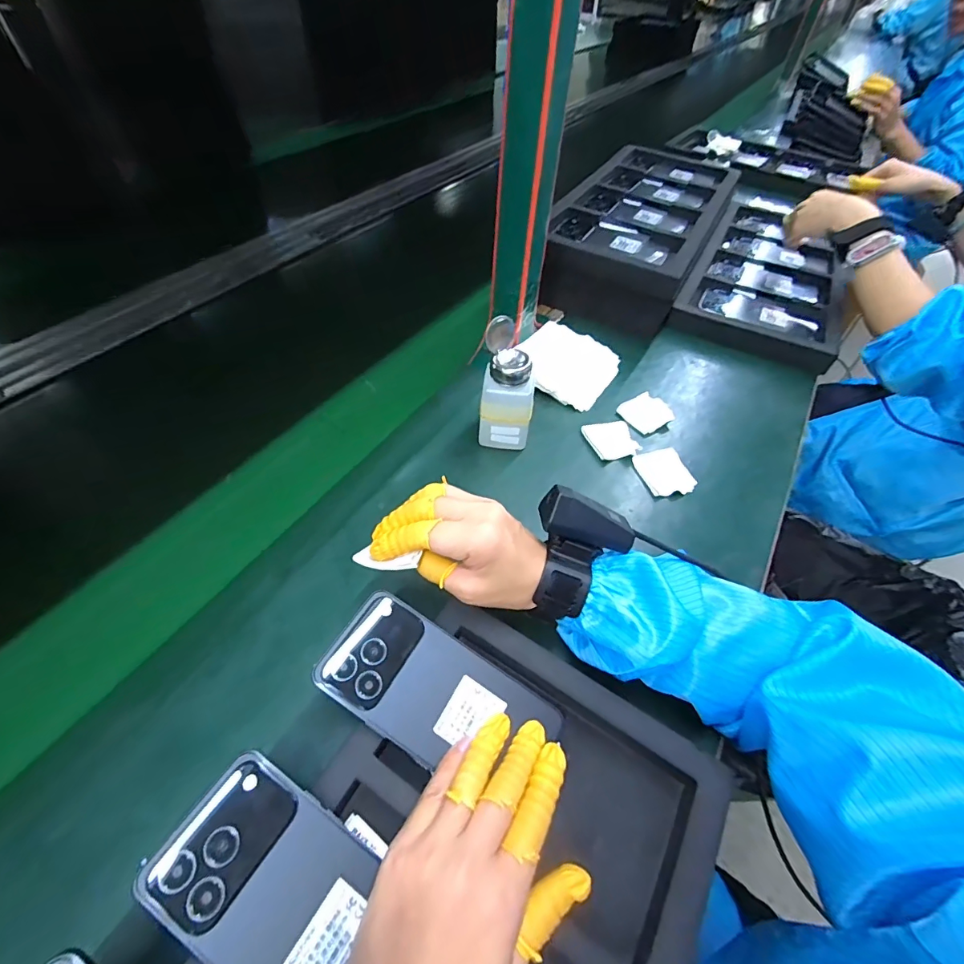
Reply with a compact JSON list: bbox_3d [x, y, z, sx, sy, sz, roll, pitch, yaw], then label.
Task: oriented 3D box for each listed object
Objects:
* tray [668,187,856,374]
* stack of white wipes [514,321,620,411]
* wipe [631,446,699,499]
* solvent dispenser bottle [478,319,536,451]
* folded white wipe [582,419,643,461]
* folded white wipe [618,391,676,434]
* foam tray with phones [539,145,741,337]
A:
[{"bbox_3d":[0.484,-0.352,0.768,0.220,0.045,0.457,25,54,17],"label":"tray"},{"bbox_3d":[0.106,-0.150,0.582,0.113,0.034,0.115,30,56,20],"label":"stack of white wipes"},{"bbox_3d":[0.198,-0.011,0.493,0.055,0.004,0.059,-11,52,-12],"label":"wipe"},{"bbox_3d":[0.026,-0.090,0.464,0.054,0.140,0.045,8,51,4],"label":"solvent dispenser bottle"},{"bbox_3d":[0.146,-0.048,0.517,0.051,0.008,0.051,-10,52,-11],"label":"folded white wipe"},{"bbox_3d":[0.197,-0.084,0.548,0.058,0.008,0.049,-28,57,-23],"label":"folded white wipe"},{"bbox_3d":[0.268,-0.424,0.781,0.218,0.116,0.460,25,54,16],"label":"foam tray with phones"}]

